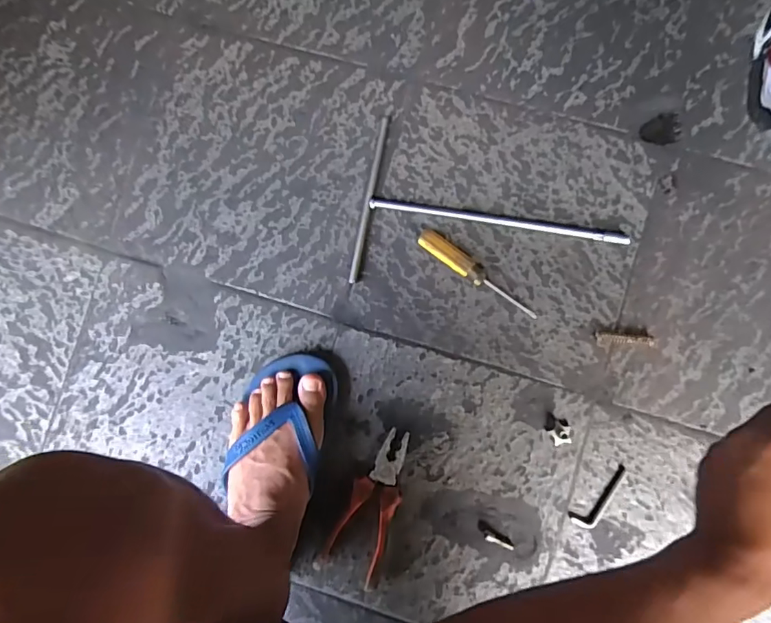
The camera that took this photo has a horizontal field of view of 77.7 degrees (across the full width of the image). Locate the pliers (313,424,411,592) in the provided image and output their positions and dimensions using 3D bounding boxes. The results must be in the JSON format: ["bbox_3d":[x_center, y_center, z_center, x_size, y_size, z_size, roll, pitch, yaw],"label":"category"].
[{"bbox_3d":[-0.014,0.217,0.533,0.064,0.022,0.174,24,89,5],"label":"pliers"}]

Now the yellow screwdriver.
[{"bbox_3d":[0.104,-0.041,0.544,0.157,0.019,0.022,37,90,5],"label":"yellow screwdriver"}]

